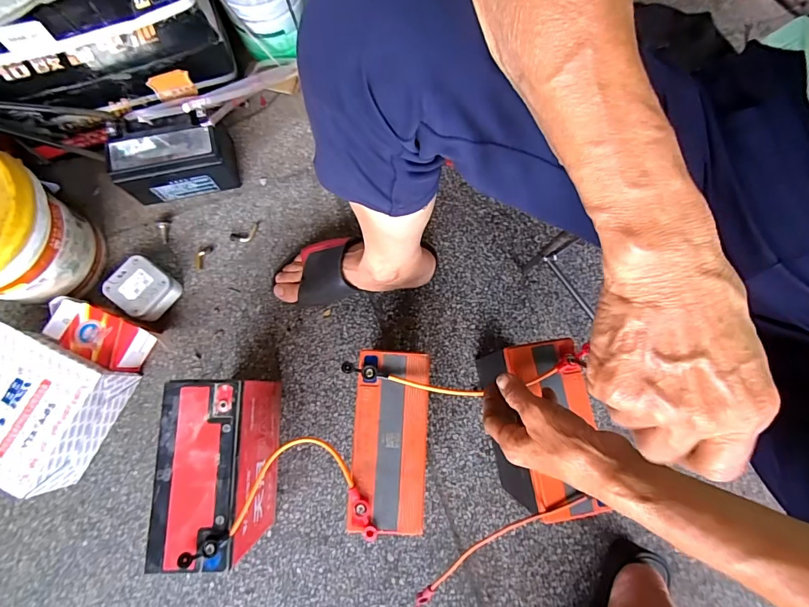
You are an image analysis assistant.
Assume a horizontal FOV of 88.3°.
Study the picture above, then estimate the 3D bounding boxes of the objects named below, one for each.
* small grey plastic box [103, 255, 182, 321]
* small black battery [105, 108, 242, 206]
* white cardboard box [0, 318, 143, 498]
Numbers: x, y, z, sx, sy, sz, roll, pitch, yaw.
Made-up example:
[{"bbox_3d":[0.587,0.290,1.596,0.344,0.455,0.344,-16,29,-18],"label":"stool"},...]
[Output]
[{"bbox_3d":[-0.368,-0.020,0.588,0.075,0.046,0.070,36,78,6],"label":"small grey plastic box"},{"bbox_3d":[-0.331,-0.211,0.606,0.153,0.103,0.087,-12,78,-5],"label":"small black battery"},{"bbox_3d":[-0.481,0.120,0.534,0.189,0.099,0.154,26,77,3],"label":"white cardboard box"}]

